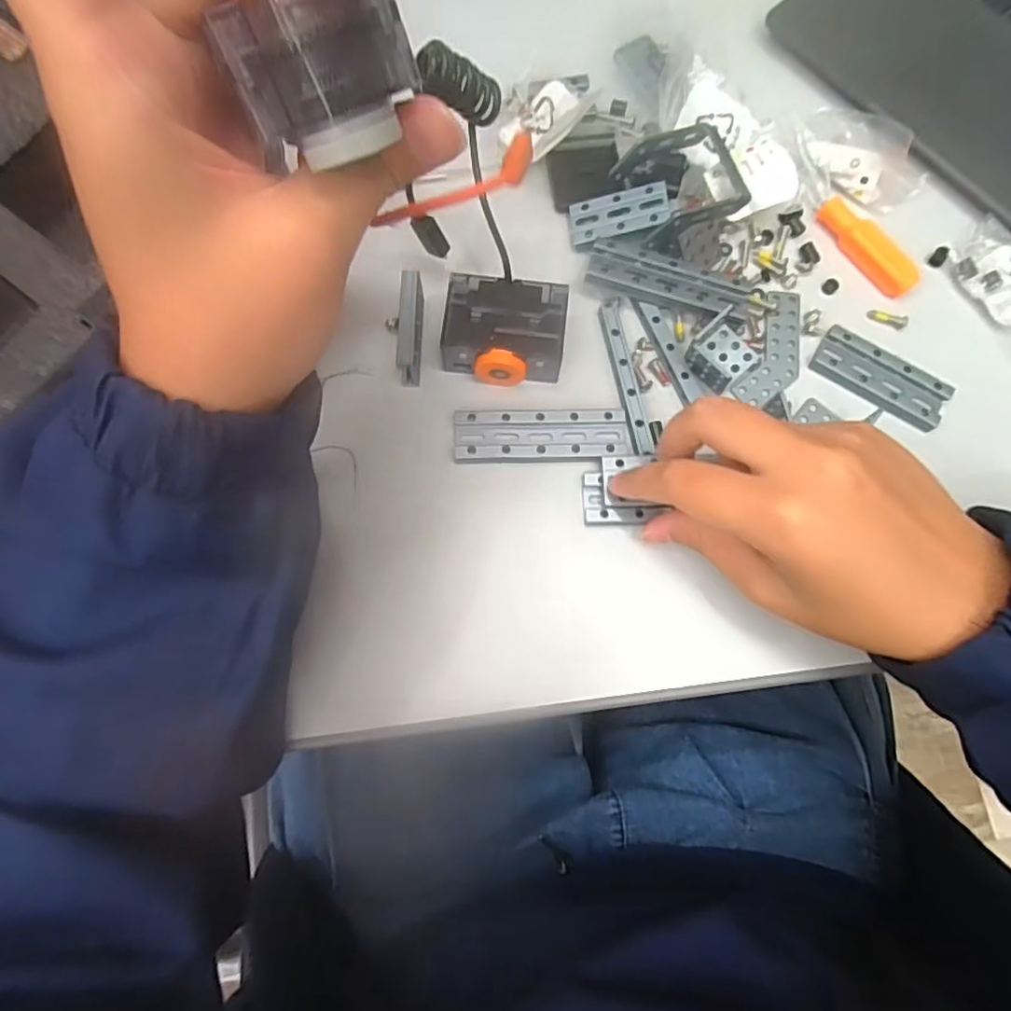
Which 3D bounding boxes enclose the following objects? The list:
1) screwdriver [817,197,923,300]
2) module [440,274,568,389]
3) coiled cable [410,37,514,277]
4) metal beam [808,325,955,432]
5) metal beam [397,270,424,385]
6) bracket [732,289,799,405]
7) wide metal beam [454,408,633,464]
[{"bbox_3d":[0.182,-0.131,0.315,0.018,0.012,0.059,-44,81,-8],"label":"screwdriver"},{"bbox_3d":[0.000,-0.081,0.292,0.055,0.022,0.047,6,78,2],"label":"module"},{"bbox_3d":[-0.018,-0.140,0.259,0.045,0.084,0.022,6,50,2],"label":"coiled cable"},{"bbox_3d":[0.182,-0.062,0.299,0.064,0.006,0.027,32,80,7],"label":"metal beam"},{"bbox_3d":[-0.044,-0.083,0.289,0.008,0.024,0.047,1,78,1],"label":"metal beam"},{"bbox_3d":[0.134,-0.078,0.303,0.026,0.004,0.063,23,79,5],"label":"bracket"},{"bbox_3d":[0.017,-0.032,0.288,0.081,0.006,0.026,-1,78,0],"label":"wide metal beam"}]

